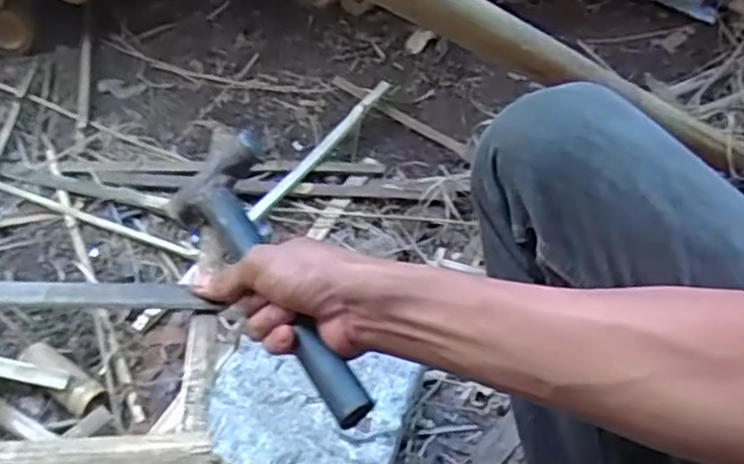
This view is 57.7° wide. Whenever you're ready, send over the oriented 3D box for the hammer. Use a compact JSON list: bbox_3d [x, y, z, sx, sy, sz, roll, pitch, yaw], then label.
[{"bbox_3d":[-0.070,0.023,0.452,0.065,0.052,0.238,-23,56,-21],"label":"hammer"}]

